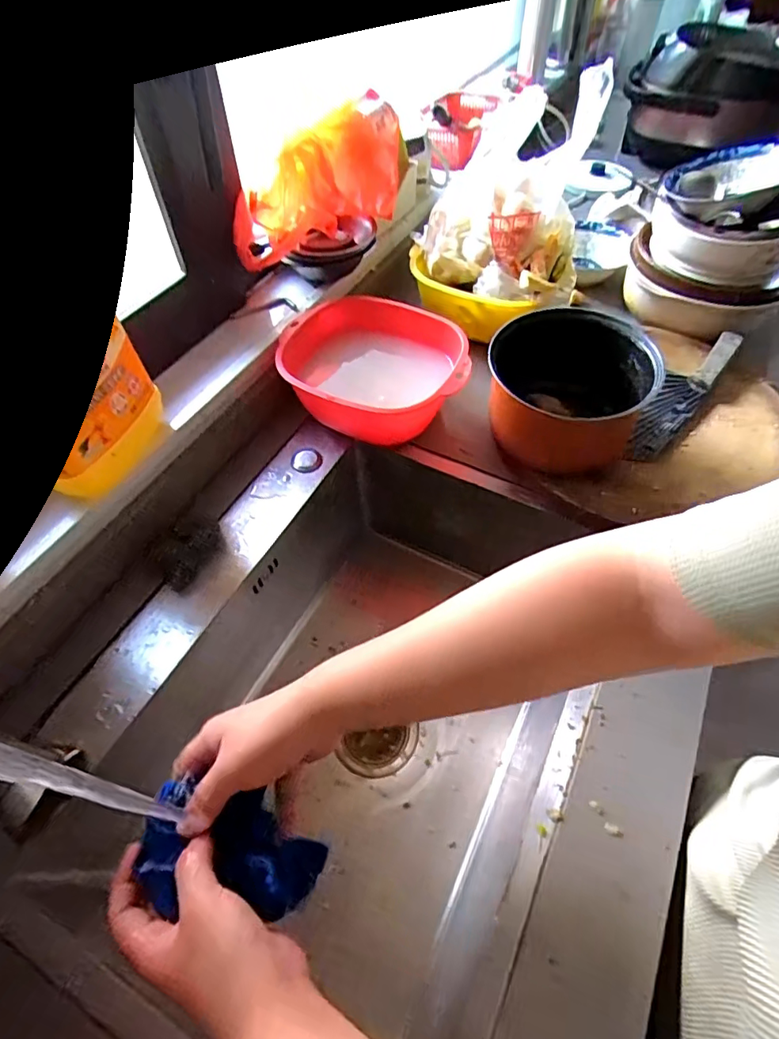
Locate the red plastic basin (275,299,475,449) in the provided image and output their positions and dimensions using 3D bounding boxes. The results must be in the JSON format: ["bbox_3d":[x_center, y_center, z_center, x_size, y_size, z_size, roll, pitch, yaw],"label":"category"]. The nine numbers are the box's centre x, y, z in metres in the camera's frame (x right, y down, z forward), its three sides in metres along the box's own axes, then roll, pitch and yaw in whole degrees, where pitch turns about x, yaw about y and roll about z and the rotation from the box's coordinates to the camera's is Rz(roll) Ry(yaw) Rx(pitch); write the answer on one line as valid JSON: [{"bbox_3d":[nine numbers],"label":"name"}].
[{"bbox_3d":[-0.018,-0.184,0.687,0.225,0.116,0.225,-1,55,2],"label":"red plastic basin"}]

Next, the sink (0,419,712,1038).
[{"bbox_3d":[0.003,0.219,0.566,0.540,0.222,0.586,22,59,17],"label":"sink"}]

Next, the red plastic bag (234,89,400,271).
[{"bbox_3d":[-0.094,-0.437,0.678,0.106,0.110,0.280,28,61,20],"label":"red plastic bag"}]

